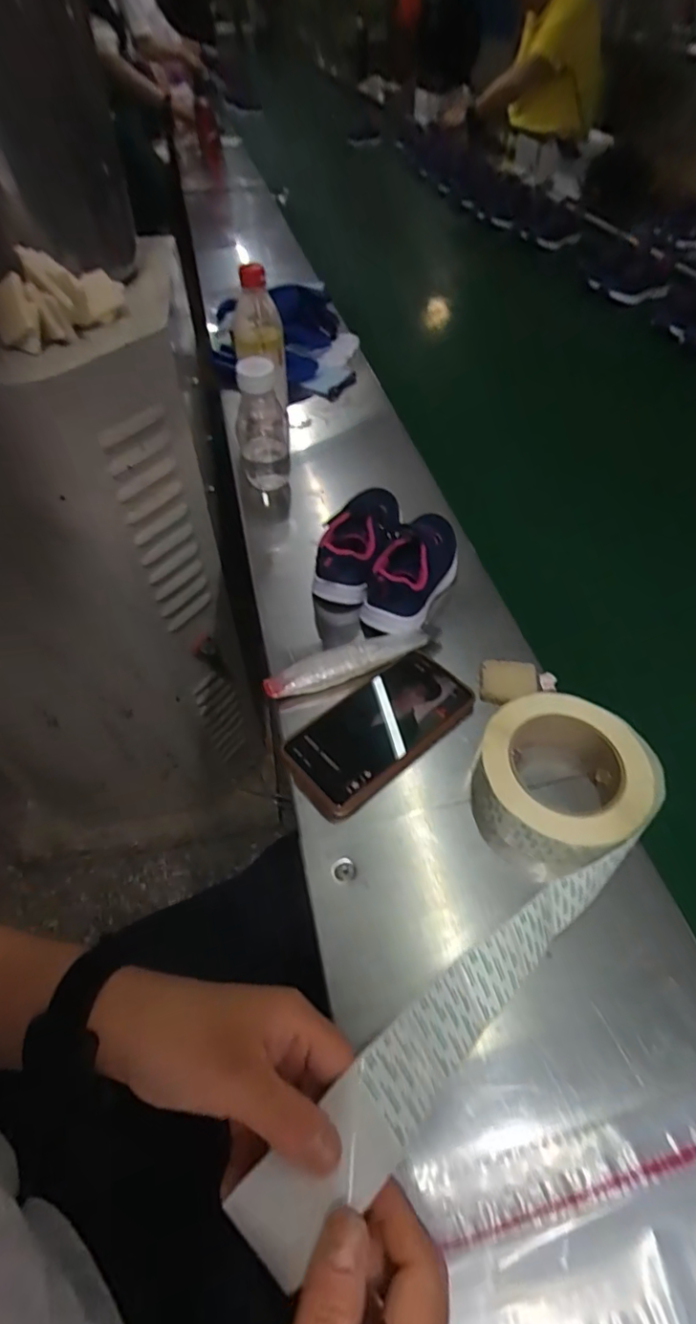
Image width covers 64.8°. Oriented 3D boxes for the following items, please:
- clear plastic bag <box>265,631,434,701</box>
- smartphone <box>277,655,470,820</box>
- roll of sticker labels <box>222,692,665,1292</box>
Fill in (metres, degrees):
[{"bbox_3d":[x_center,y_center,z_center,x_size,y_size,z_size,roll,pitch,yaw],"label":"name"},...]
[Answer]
[{"bbox_3d":[0.000,-0.002,0.481,0.150,0.014,0.029,-19,55,-14],"label":"clear plastic bag"},{"bbox_3d":[0.026,0.052,0.446,0.159,0.012,0.078,-33,59,-23],"label":"smartphone"},{"bbox_3d":[0.077,0.152,0.337,0.120,0.068,0.357,33,50,23],"label":"roll of sticker labels"}]

